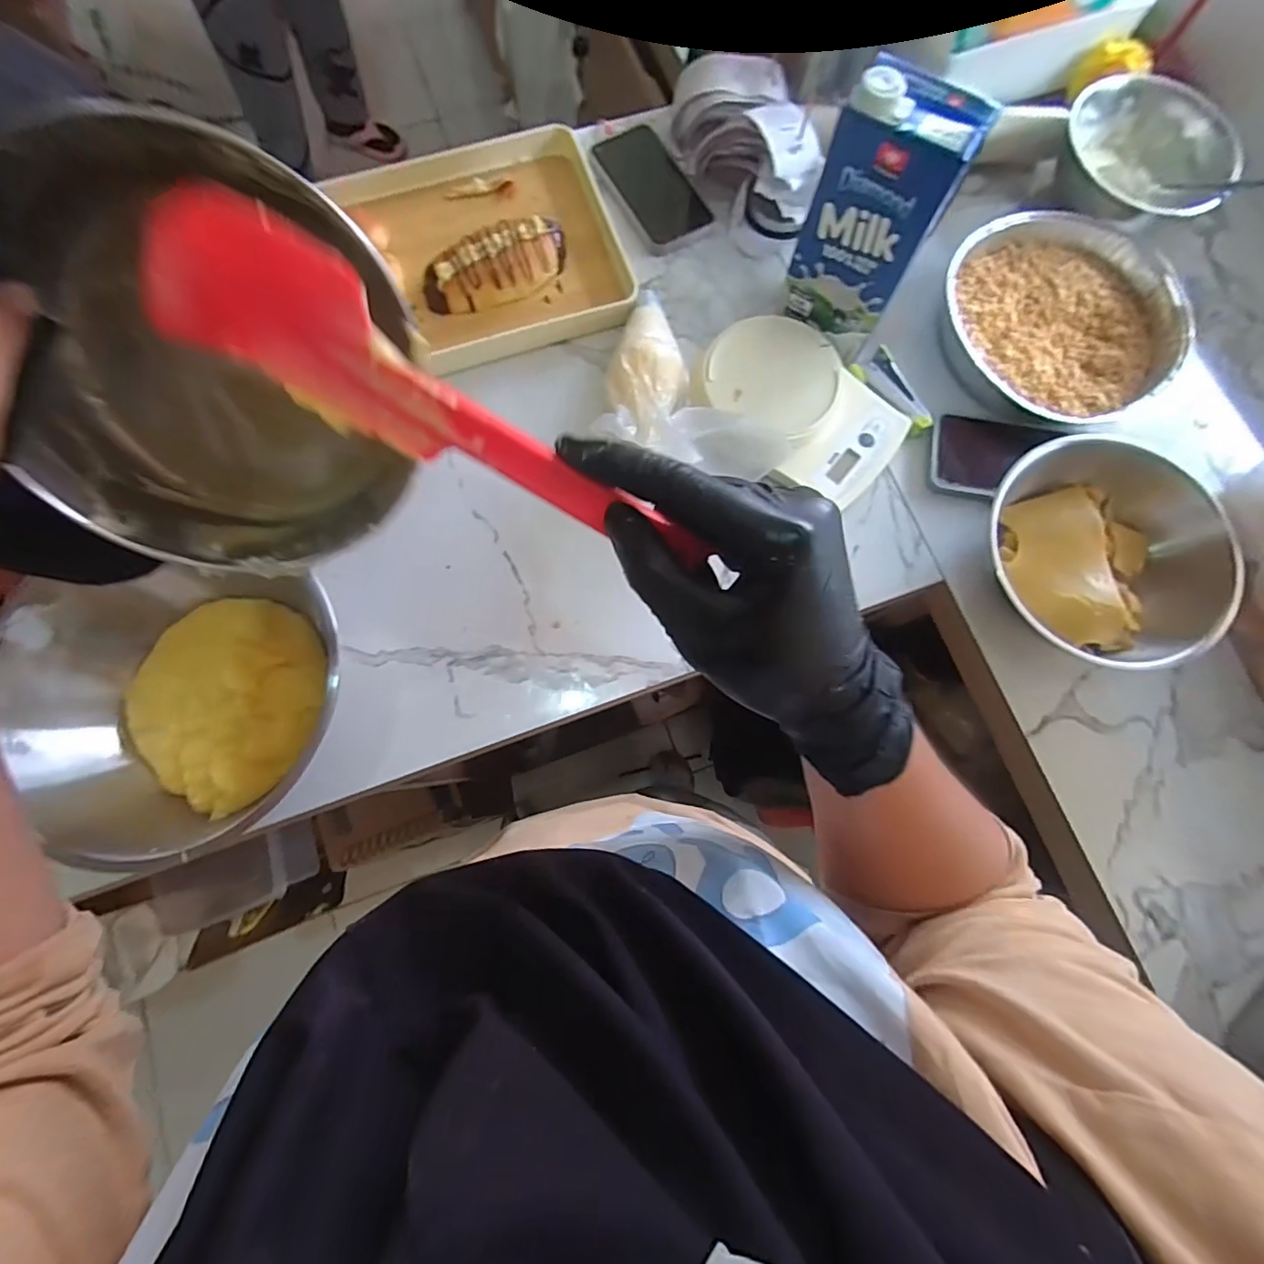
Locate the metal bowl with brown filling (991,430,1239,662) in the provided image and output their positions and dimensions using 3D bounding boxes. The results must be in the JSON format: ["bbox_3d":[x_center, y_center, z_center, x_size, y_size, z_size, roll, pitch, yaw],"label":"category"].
[{"bbox_3d":[0.375,-0.059,0.470,0.176,0.079,0.185,0,78,-1],"label":"metal bowl with brown filling"}]

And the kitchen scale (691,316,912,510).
[{"bbox_3d":[0.149,-0.202,0.515,0.188,0.042,0.140,44,80,8],"label":"kitchen scale"}]

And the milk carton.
[{"bbox_3d":[0.192,-0.322,0.459,0.092,0.205,0.064,34,79,6],"label":"milk carton"}]

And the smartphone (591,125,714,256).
[{"bbox_3d":[0.020,-0.463,0.584,0.080,0.012,0.138,-30,80,-7],"label":"smartphone"}]

